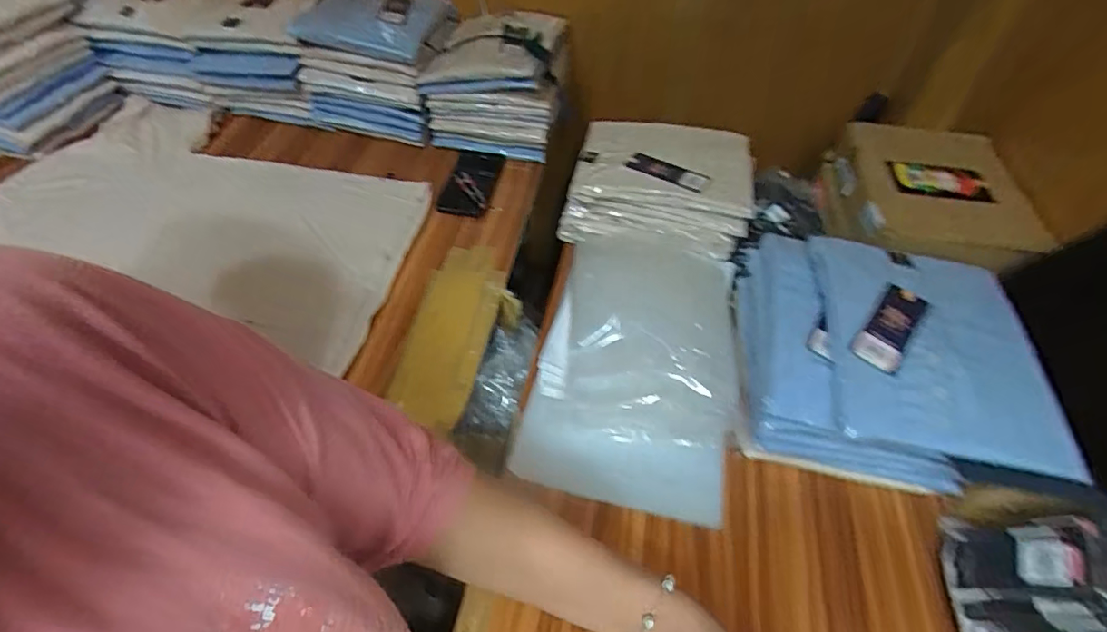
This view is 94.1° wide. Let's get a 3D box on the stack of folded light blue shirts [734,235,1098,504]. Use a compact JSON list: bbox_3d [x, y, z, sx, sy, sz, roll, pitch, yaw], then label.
[{"bbox_3d":[0.364,0.050,0.582,0.282,0.137,0.249,14,50,9],"label":"stack of folded light blue shirts"}]

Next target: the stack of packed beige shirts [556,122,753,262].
[{"bbox_3d":[0.165,-0.206,0.799,0.261,0.092,0.218,14,50,9],"label":"stack of packed beige shirts"}]

